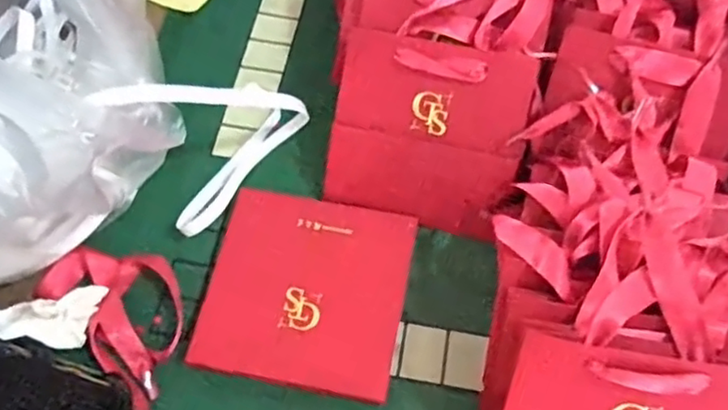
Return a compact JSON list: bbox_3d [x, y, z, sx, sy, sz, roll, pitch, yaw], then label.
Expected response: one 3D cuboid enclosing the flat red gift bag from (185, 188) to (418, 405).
[{"bbox_3d":[-0.041,0.062,0.475,0.140,0.018,0.138,11,64,4],"label":"flat red gift bag"}]

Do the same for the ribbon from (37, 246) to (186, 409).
[{"bbox_3d":[-0.167,0.077,0.465,0.135,0.019,0.079,42,69,17],"label":"ribbon"}]

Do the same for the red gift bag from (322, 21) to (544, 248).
[{"bbox_3d":[0.047,-0.052,0.481,0.137,0.007,0.135,12,105,4],"label":"red gift bag"}]

